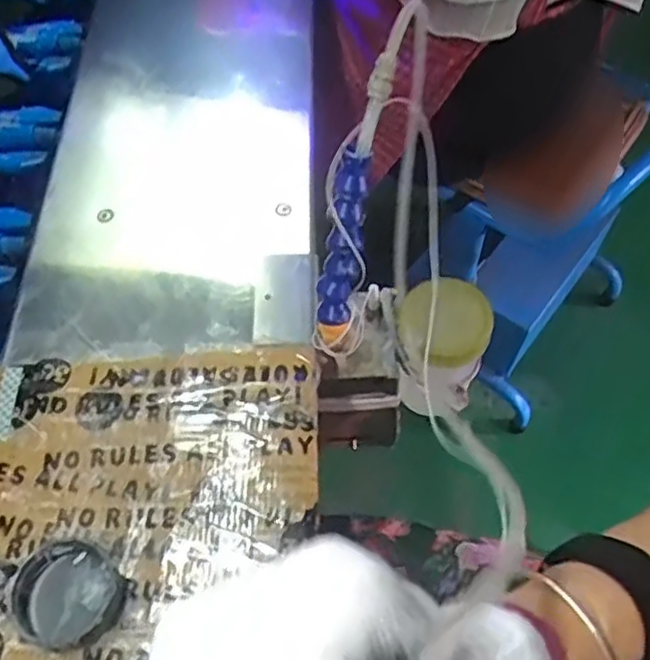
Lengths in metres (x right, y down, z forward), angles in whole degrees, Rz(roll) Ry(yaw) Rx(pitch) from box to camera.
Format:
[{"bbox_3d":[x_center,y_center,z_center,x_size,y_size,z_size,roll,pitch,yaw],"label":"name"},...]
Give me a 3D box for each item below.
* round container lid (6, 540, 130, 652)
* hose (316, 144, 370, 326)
[{"bbox_3d":[-0.157,0.162,0.421,0.062,0.018,0.058,27,64,17],"label":"round container lid"},{"bbox_3d":[0.013,-0.061,0.474,0.027,0.127,0.017,18,35,14],"label":"hose"}]

